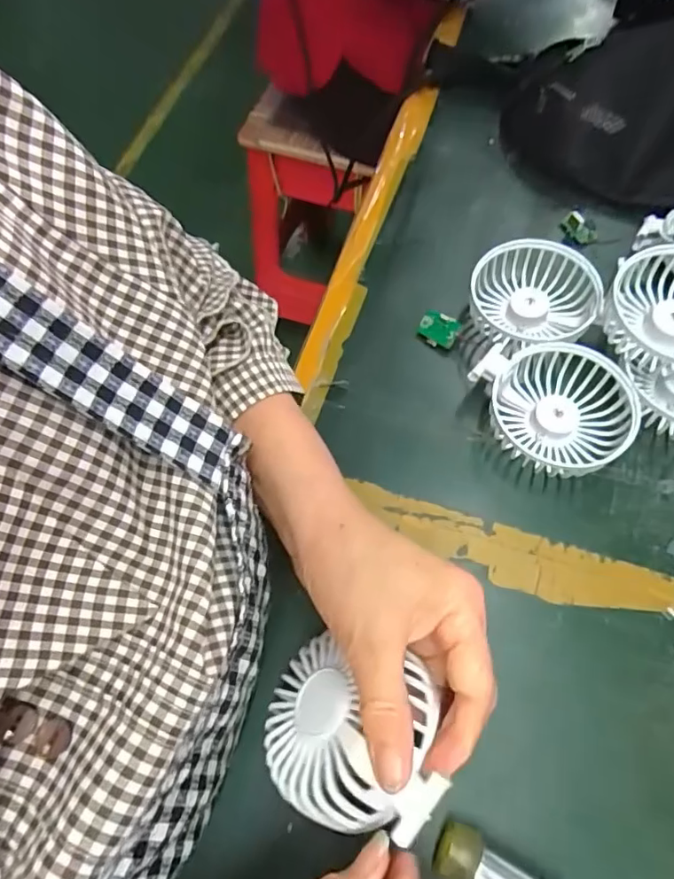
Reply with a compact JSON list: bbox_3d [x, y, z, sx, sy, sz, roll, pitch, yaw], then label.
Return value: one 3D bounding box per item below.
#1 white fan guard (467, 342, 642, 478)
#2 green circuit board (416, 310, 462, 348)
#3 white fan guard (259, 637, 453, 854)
[{"bbox_3d":[0.144,-0.021,0.362,0.093,0.039,0.089,-1,63,2],"label":"white fan guard"},{"bbox_3d":[0.077,-0.083,0.411,0.029,0.004,0.024,31,108,20],"label":"green circuit board"},{"bbox_3d":[0.009,0.140,0.257,0.087,0.040,0.077,-24,44,37],"label":"white fan guard"}]

